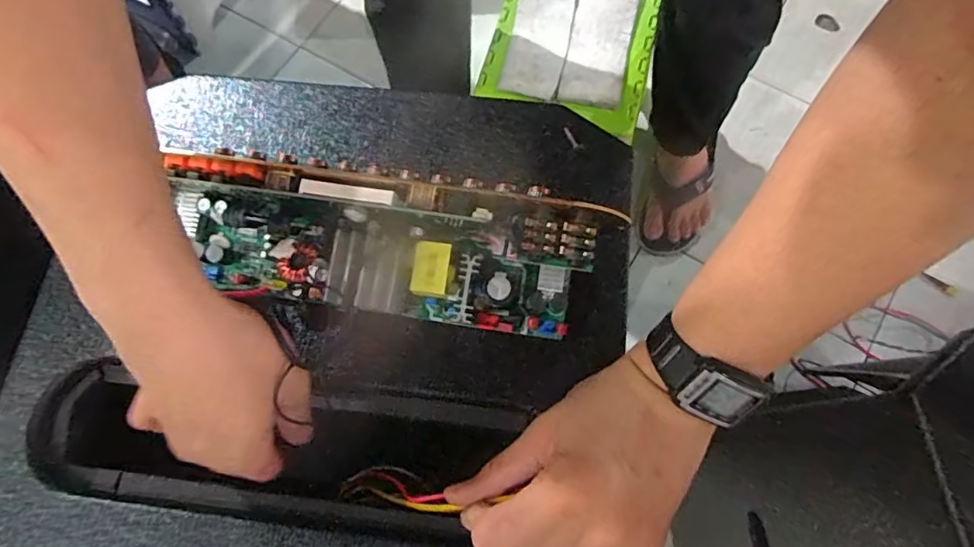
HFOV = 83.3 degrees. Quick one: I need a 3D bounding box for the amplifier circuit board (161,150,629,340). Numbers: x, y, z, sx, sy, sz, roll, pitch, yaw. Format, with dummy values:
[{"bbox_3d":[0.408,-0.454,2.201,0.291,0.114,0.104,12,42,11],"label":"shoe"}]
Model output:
[{"bbox_3d":[-0.062,-0.013,0.307,0.245,0.056,0.073,7,72,4],"label":"amplifier circuit board"}]

